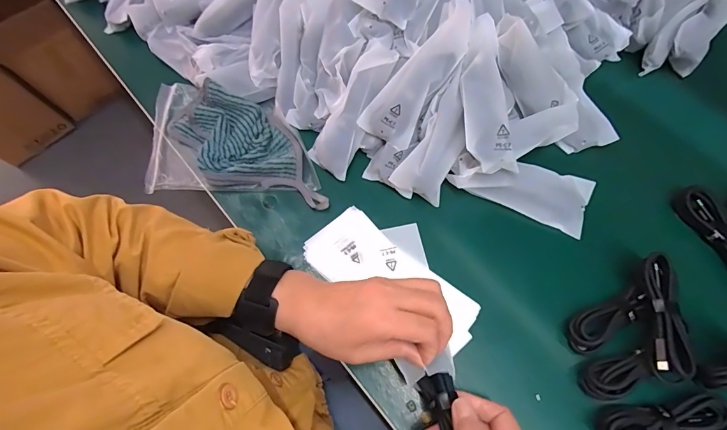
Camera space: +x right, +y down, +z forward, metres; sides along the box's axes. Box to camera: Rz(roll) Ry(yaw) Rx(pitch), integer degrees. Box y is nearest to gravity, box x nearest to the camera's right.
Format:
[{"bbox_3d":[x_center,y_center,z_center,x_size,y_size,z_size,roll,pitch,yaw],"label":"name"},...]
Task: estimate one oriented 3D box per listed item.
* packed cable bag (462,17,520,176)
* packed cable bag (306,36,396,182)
[{"bbox_3d":[0.121,-0.117,0.374,0.046,0.023,0.148,-5,86,0],"label":"packed cable bag"},{"bbox_3d":[-0.011,-0.118,0.419,0.052,0.030,0.149,32,107,13],"label":"packed cable bag"}]

